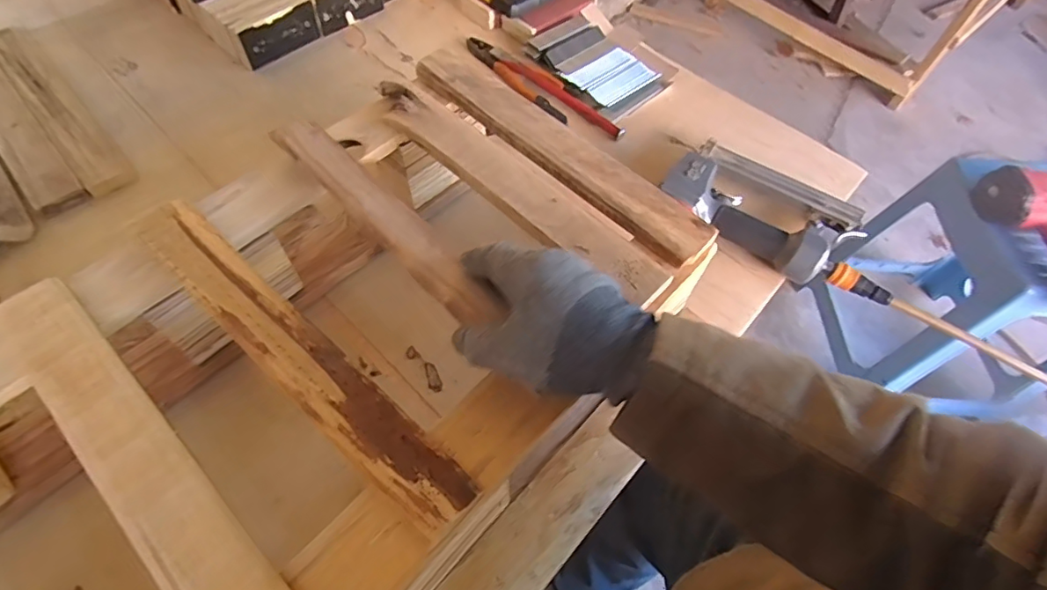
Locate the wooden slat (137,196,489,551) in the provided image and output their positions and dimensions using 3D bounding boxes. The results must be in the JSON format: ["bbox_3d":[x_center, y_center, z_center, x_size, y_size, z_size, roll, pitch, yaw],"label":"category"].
[{"bbox_3d":[-0.169,0.036,0.383,0.340,0.017,0.044,38,63,19],"label":"wooden slat"}]

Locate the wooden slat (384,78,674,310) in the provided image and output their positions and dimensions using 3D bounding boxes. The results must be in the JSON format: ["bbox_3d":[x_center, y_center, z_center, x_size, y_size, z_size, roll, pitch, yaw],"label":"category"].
[{"bbox_3d":[-0.015,-0.107,0.478,0.339,0.013,0.053,38,63,20],"label":"wooden slat"}]

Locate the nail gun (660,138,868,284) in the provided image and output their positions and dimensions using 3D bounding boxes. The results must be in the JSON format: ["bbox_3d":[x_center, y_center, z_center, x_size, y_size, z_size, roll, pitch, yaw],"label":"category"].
[{"bbox_3d":[0.282,-0.105,0.626,0.222,0.056,0.149,27,60,14],"label":"nail gun"}]

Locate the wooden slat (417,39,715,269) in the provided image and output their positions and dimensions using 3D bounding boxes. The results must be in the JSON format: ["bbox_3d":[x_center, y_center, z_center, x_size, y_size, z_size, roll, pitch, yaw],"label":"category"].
[{"bbox_3d":[0.028,-0.146,0.508,0.338,0.028,0.054,41,64,21],"label":"wooden slat"}]

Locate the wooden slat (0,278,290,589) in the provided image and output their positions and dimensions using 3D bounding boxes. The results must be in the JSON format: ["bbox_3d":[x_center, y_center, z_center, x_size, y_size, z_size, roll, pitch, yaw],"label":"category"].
[{"bbox_3d":[-0.238,0.107,0.331,0.348,0.013,0.048,40,64,20],"label":"wooden slat"}]

